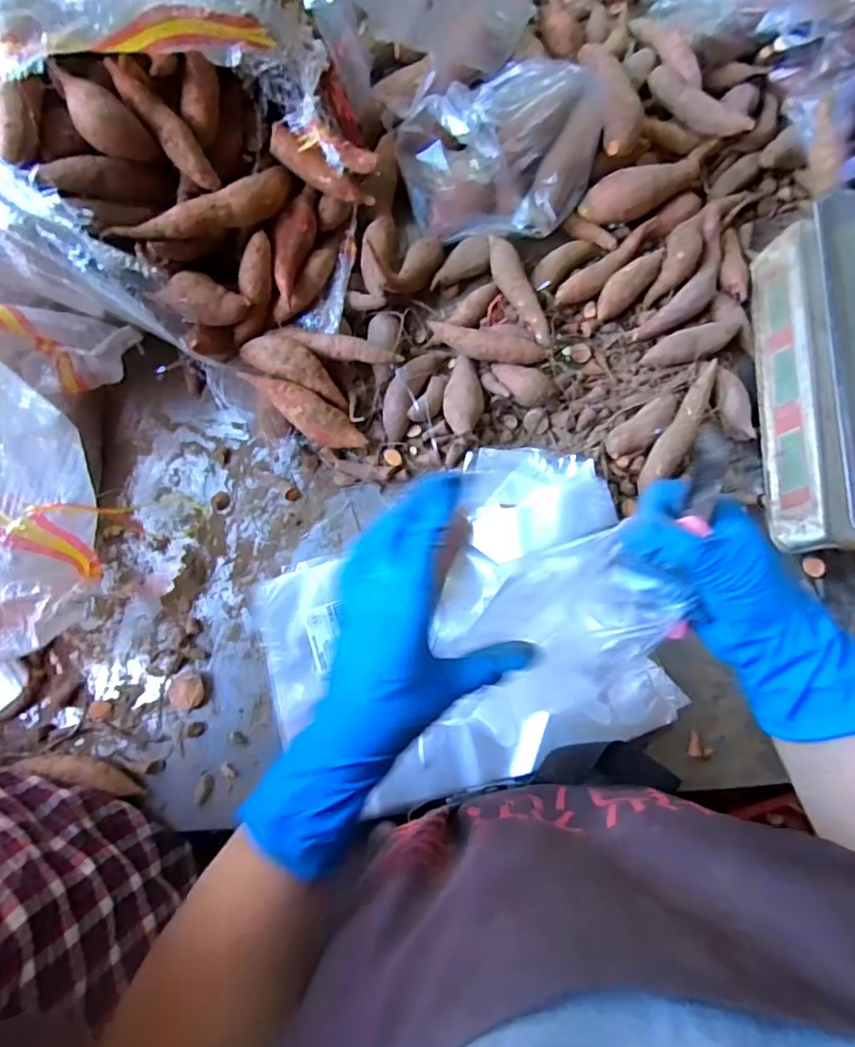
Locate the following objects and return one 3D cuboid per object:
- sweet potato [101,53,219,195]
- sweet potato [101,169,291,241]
[{"bbox_3d":[-0.221,-0.336,0.471,0.027,0.023,0.112,-40,108,-6],"label":"sweet potato"},{"bbox_3d":[-0.190,-0.281,0.500,0.173,0.030,0.038,-33,80,-22],"label":"sweet potato"}]

